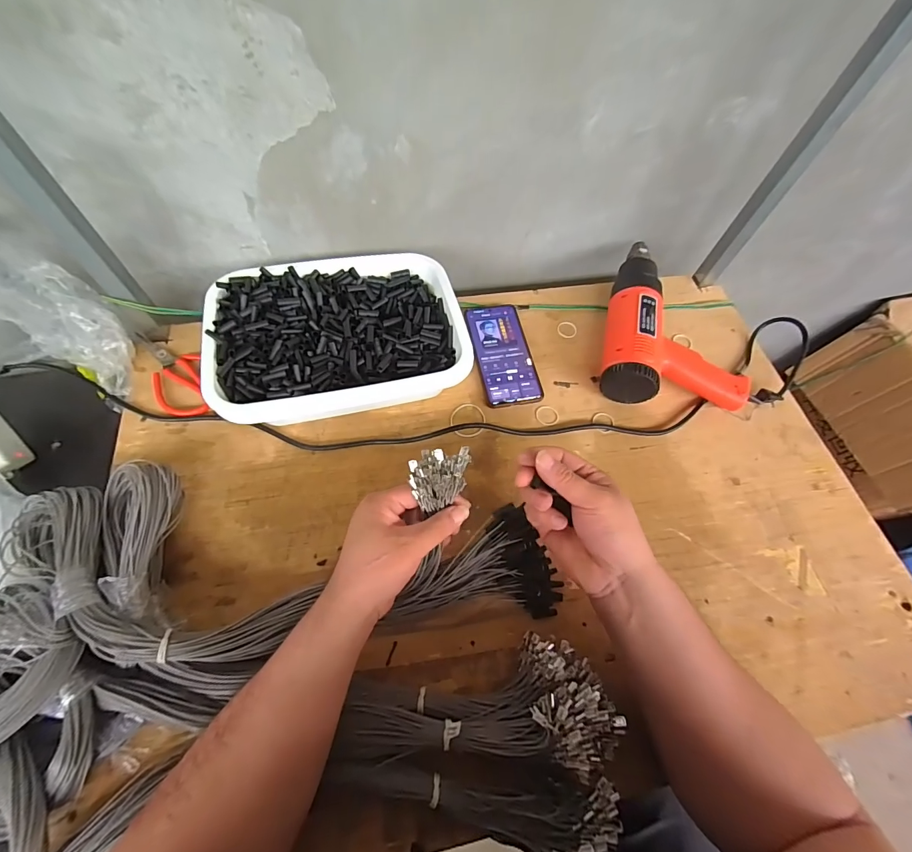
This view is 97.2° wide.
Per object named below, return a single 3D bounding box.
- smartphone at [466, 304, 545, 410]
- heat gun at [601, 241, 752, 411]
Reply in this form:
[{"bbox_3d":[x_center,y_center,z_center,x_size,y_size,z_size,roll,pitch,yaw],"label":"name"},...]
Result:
[{"bbox_3d":[0.065,-0.101,0.557,0.078,0.011,0.161,-7,63,-7],"label":"smartphone"},{"bbox_3d":[0.303,-0.142,0.559,0.182,0.067,0.261,15,63,4],"label":"heat gun"}]

